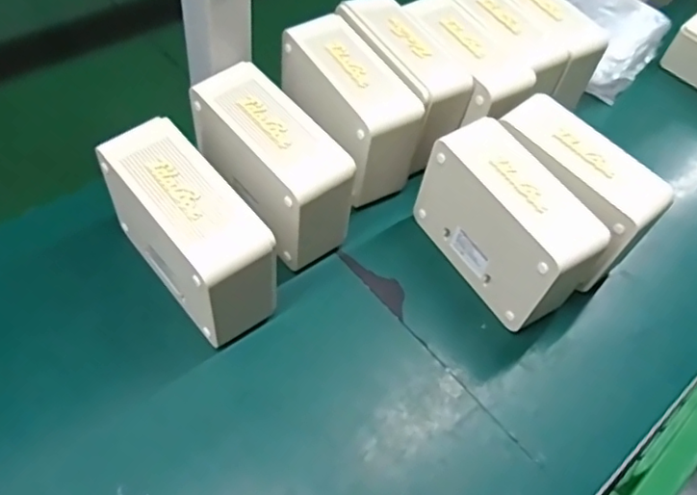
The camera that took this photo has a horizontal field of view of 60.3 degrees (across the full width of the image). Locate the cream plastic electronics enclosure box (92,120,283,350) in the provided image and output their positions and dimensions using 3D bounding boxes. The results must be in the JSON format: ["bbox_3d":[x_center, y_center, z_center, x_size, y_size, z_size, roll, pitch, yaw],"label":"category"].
[{"bbox_3d":[-0.113,-0.005,0.431,0.059,0.105,0.146,-33,66,-27],"label":"cream plastic electronics enclosure box"}]

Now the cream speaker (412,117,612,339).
[{"bbox_3d":[0.121,-0.016,0.478,0.063,0.106,0.142,-26,63,-25],"label":"cream speaker"}]

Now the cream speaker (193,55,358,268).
[{"bbox_3d":[-0.062,-0.055,0.475,0.068,0.105,0.151,-33,66,-27],"label":"cream speaker"}]

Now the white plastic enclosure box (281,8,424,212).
[{"bbox_3d":[-0.006,-0.114,0.524,0.068,0.104,0.141,-28,64,-26],"label":"white plastic enclosure box"}]

